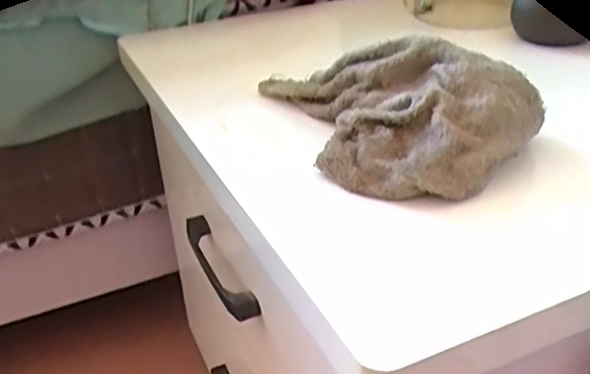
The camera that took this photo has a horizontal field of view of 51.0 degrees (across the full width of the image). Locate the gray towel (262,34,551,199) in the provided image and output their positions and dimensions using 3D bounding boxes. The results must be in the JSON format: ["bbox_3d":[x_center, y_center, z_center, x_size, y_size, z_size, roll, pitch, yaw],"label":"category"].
[{"bbox_3d":[0.056,-0.056,0.363,0.115,0.050,0.170,-13,31,-16],"label":"gray towel"}]

